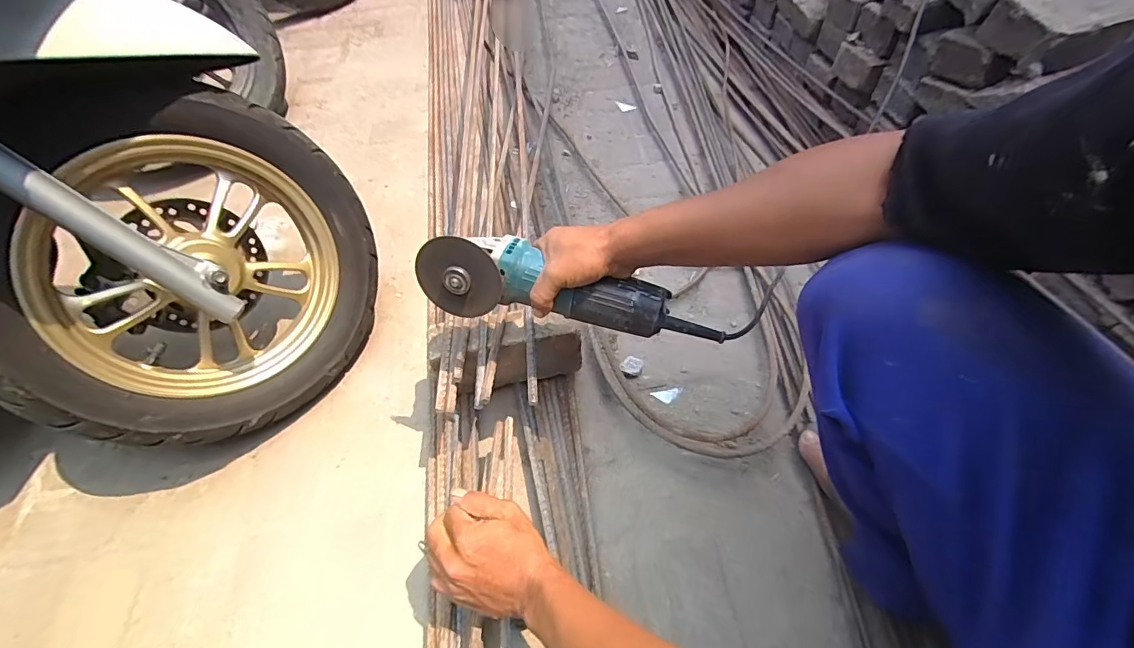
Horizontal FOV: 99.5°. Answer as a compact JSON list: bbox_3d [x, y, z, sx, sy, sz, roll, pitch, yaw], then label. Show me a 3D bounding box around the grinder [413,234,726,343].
[{"bbox_3d":[0.005,-0.042,0.516,0.320,0.073,0.076,12,58,0],"label":"grinder"}]

